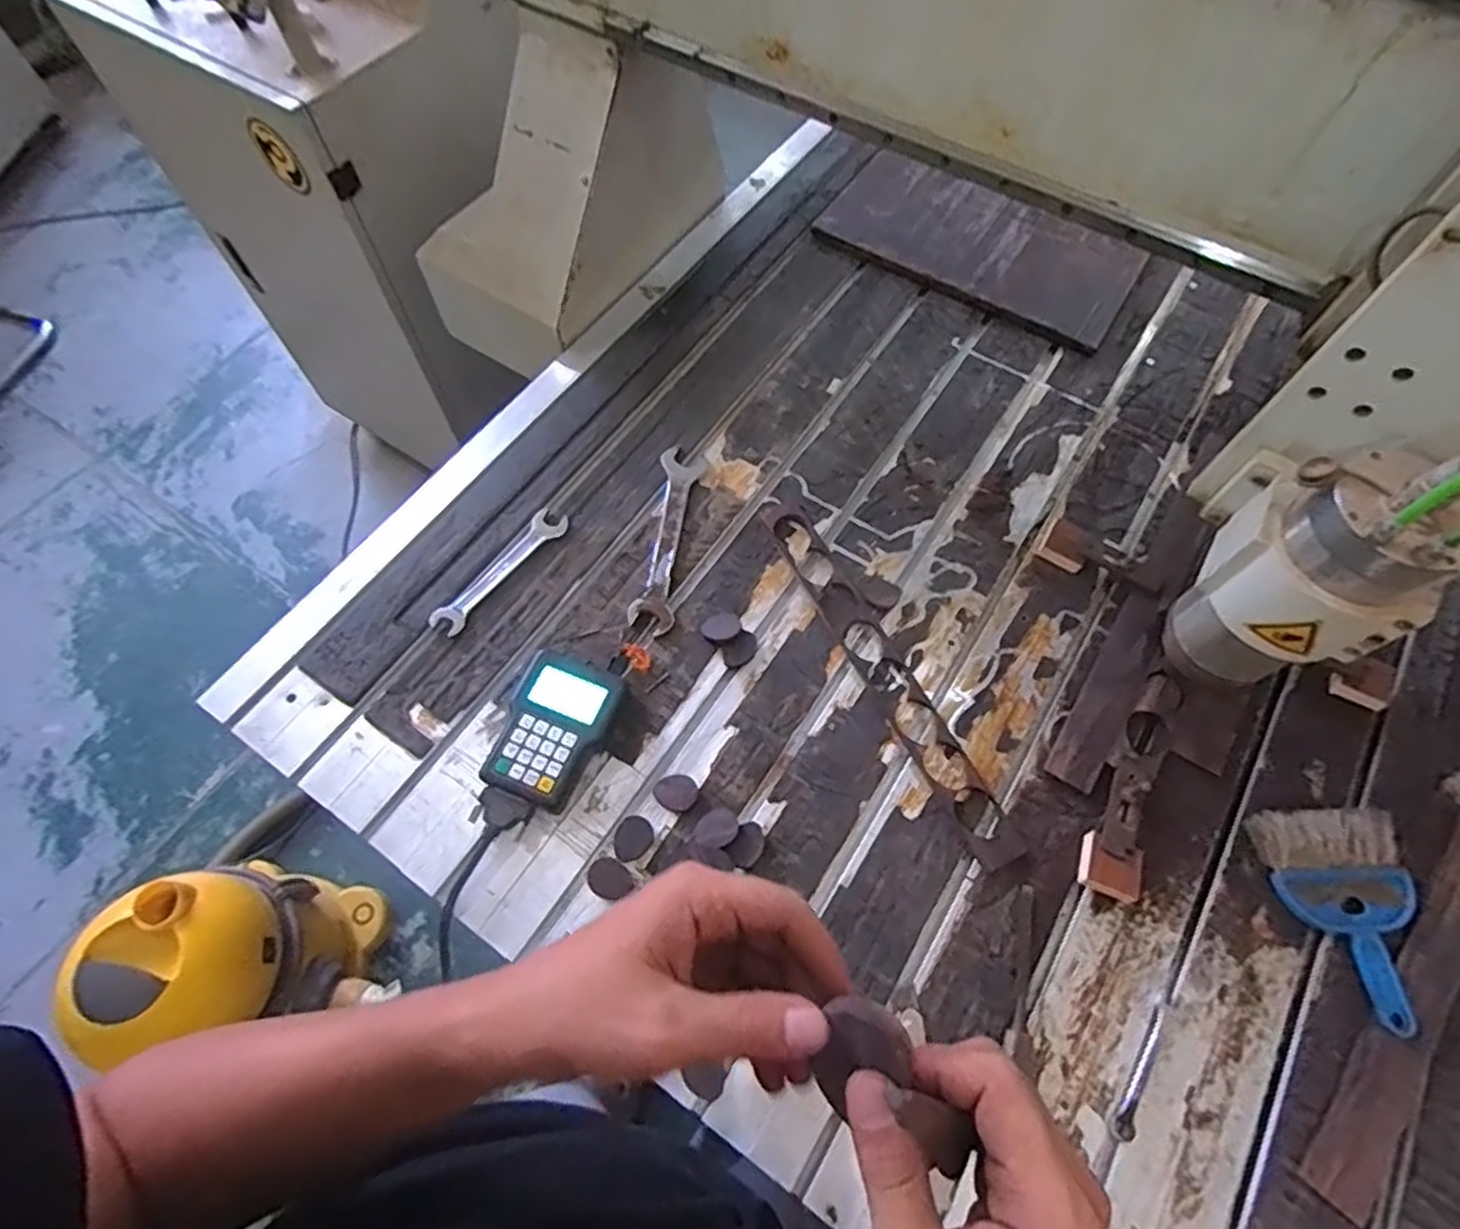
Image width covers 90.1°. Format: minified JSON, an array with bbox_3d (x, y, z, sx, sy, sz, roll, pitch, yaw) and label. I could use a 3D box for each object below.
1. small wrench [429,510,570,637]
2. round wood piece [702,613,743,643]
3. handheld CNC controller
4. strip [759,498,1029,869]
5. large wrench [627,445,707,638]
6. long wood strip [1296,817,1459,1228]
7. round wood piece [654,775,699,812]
[{"bbox_3d":[-0.260,-0.051,0.830,0.040,0.011,0.187,34,68,15],"label":"small wrench"},{"bbox_3d":[-0.009,0.014,0.795,0.042,0.004,0.030,-18,65,-9],"label":"round wood piece"},{"bbox_3d":[-0.181,0.115,0.743,0.108,0.039,0.150,23,66,10],"label":"handheld CNC controller"},{"bbox_3d":[0.160,0.051,0.784,0.051,0.009,0.459,-25,67,-12],"label":"strip"},{"bbox_3d":[-0.073,-0.093,0.855,0.050,0.007,0.251,8,64,3],"label":"large wrench"},{"bbox_3d":[0.618,0.331,0.648,0.053,0.011,0.413,37,69,21],"label":"long wood strip"},{"bbox_3d":[-0.053,0.177,0.722,0.042,0.004,0.034,-3,64,-2],"label":"round wood piece"}]

